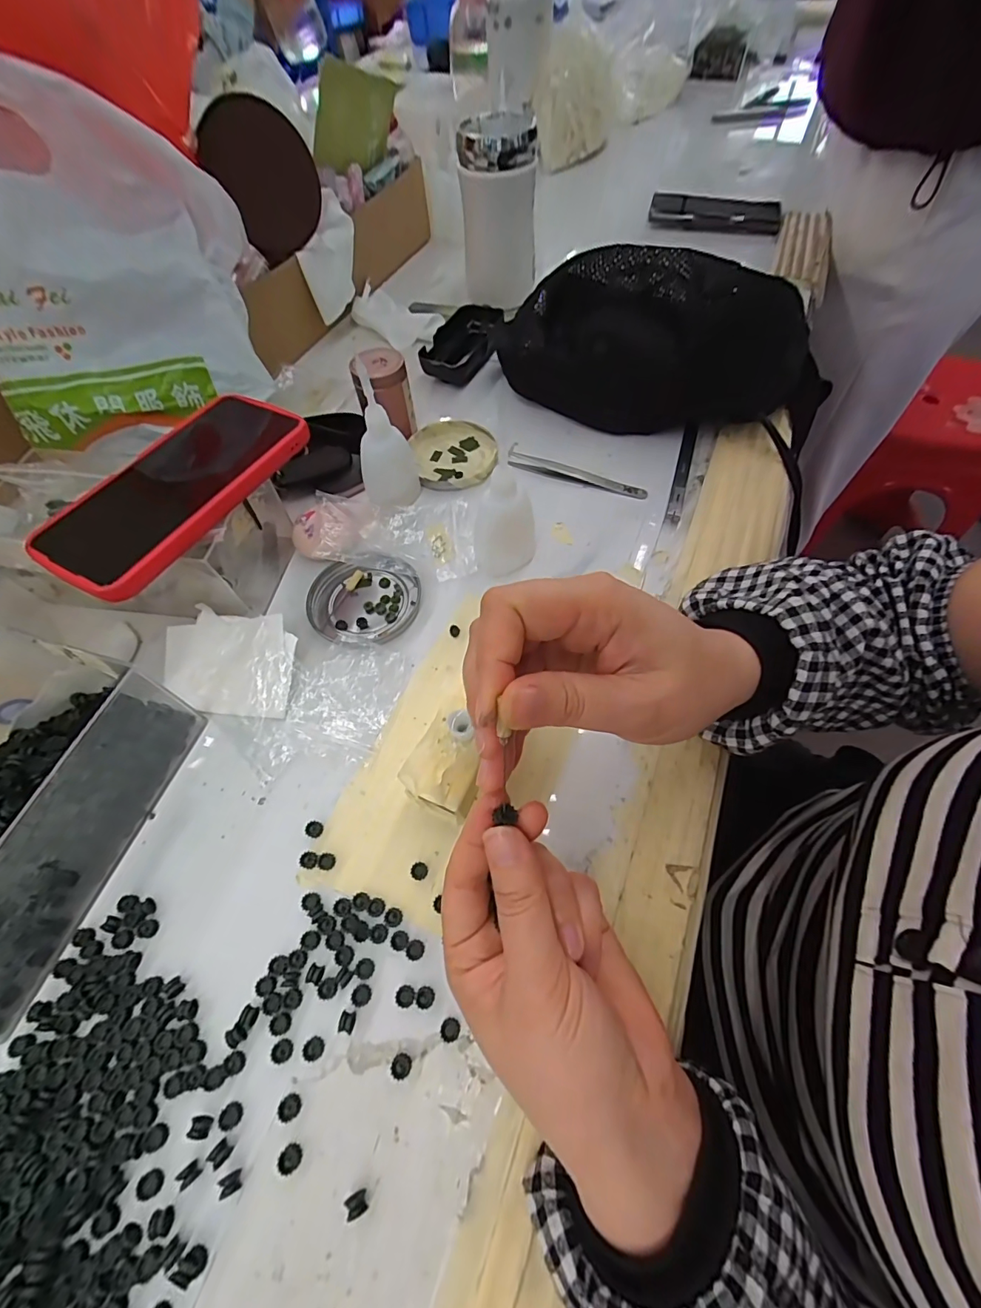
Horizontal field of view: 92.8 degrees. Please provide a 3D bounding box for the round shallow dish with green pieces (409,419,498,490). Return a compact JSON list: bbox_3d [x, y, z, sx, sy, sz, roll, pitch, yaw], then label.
[{"bbox_3d":[-0.031,-0.175,0.410,0.070,0.011,0.083,-13,61,-5],"label":"round shallow dish with green pieces"}]

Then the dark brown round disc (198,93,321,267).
[{"bbox_3d":[-0.208,-0.434,0.433,0.095,0.102,0.017,-4,61,0],"label":"dark brown round disc"}]

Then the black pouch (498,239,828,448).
[{"bbox_3d":[0.152,-0.264,0.391,0.282,0.106,0.102,15,63,10],"label":"black pouch"}]

